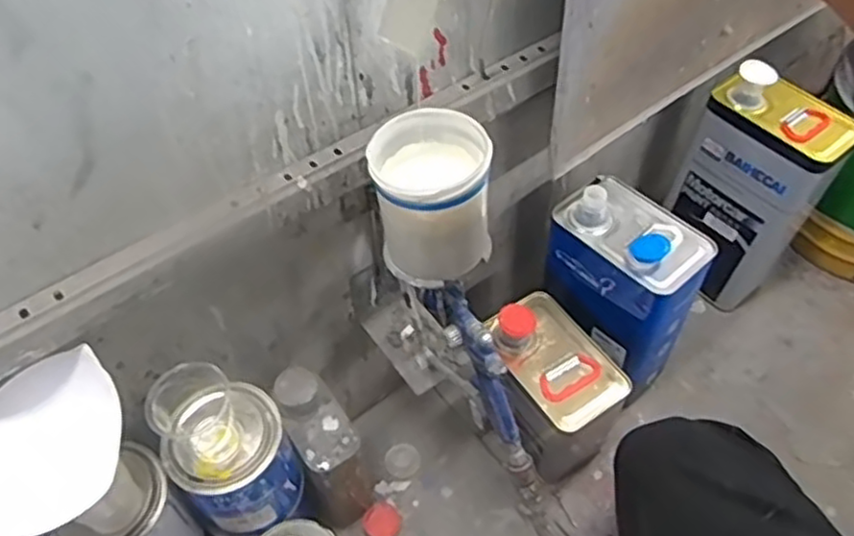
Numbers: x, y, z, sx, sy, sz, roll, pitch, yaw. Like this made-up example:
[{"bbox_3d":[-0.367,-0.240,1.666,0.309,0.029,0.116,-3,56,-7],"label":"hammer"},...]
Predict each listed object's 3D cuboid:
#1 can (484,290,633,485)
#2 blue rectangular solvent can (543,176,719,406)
[{"bbox_3d":[0.153,0.143,0.860,0.115,0.198,0.162,-30,56,-22],"label":"can"},{"bbox_3d":[0.238,0.031,0.869,0.107,0.261,0.159,-33,57,-23],"label":"blue rectangular solvent can"}]

